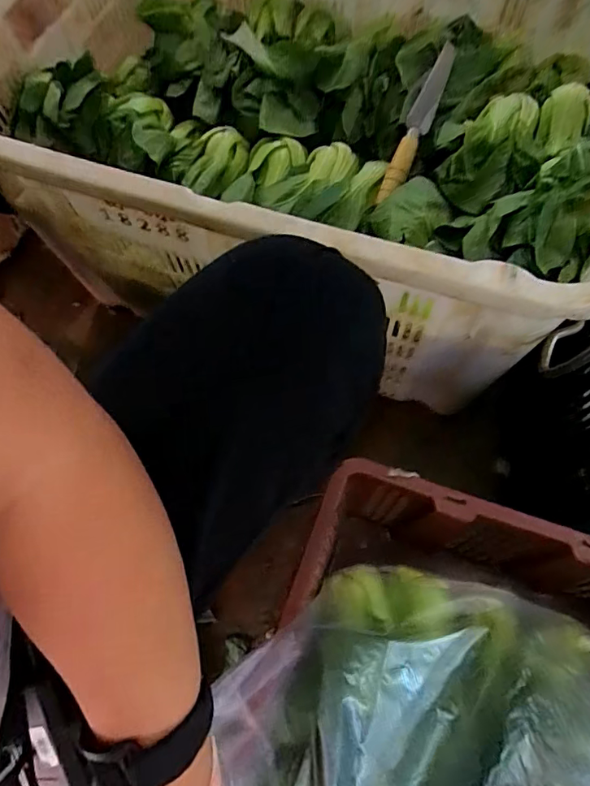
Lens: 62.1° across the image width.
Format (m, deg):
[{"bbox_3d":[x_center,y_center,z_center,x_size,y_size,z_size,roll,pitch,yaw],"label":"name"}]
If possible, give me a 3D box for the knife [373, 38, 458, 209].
[{"bbox_3d":[0.141,-0.309,0.559,0.027,0.015,0.197,23,88,11],"label":"knife"}]

